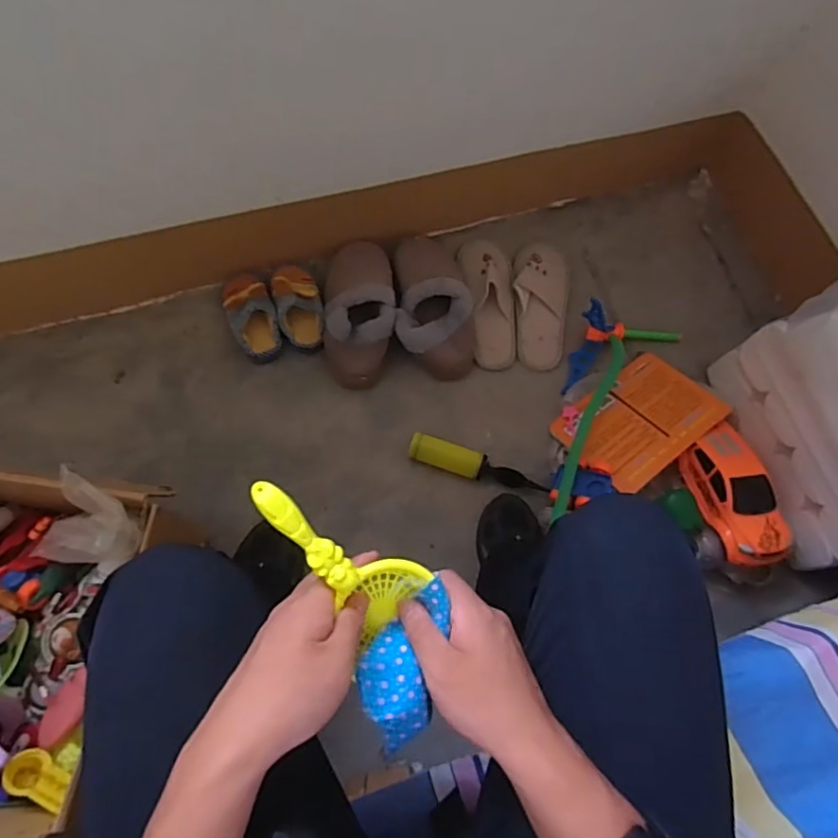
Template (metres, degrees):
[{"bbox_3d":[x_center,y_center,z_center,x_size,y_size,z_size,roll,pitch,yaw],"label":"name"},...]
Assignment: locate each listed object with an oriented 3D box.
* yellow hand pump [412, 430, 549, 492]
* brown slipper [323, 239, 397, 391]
[{"bbox_3d":[0.098,0.080,0.946,0.237,0.039,0.045,17,68,2],"label":"yellow hand pump"},{"bbox_3d":[-0.105,-0.192,1.003,0.120,0.084,0.271,-1,70,-6],"label":"brown slipper"}]

